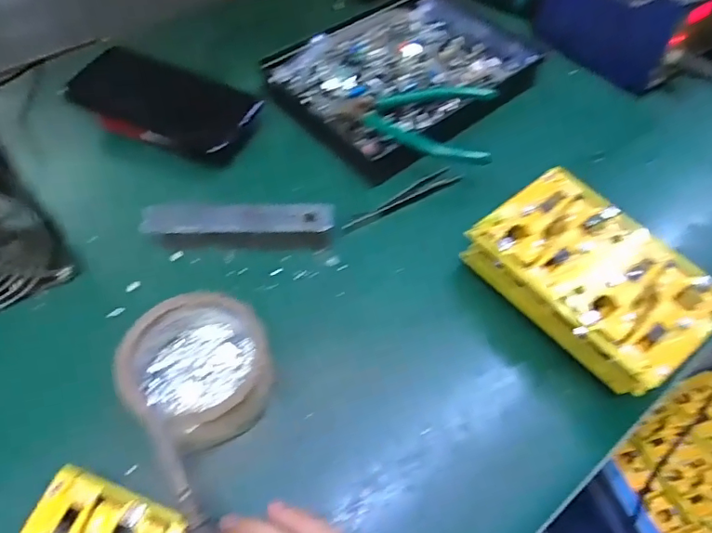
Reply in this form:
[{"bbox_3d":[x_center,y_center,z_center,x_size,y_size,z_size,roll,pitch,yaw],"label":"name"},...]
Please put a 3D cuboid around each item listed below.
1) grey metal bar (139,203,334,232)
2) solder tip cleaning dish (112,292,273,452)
[{"bbox_3d":[-0.089,-0.031,0.399,0.142,0.025,0.027,-1,55,-2],"label":"grey metal bar"},{"bbox_3d":[-0.096,0.062,0.317,0.082,0.053,0.081,1,55,-1],"label":"solder tip cleaning dish"}]

